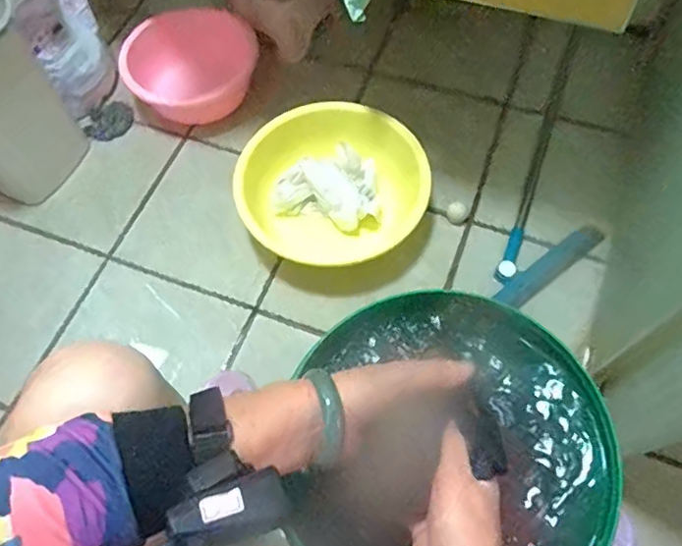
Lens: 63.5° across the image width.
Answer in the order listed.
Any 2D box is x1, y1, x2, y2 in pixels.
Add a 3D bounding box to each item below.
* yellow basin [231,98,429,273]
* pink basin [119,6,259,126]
[{"bbox_3d":[-0.019,-0.158,0.992,0.327,0.108,0.286,-14,64,-4],"label":"yellow basin"},{"bbox_3d":[-0.303,-0.429,1.139,0.269,0.106,0.232,-15,64,-4],"label":"pink basin"}]

